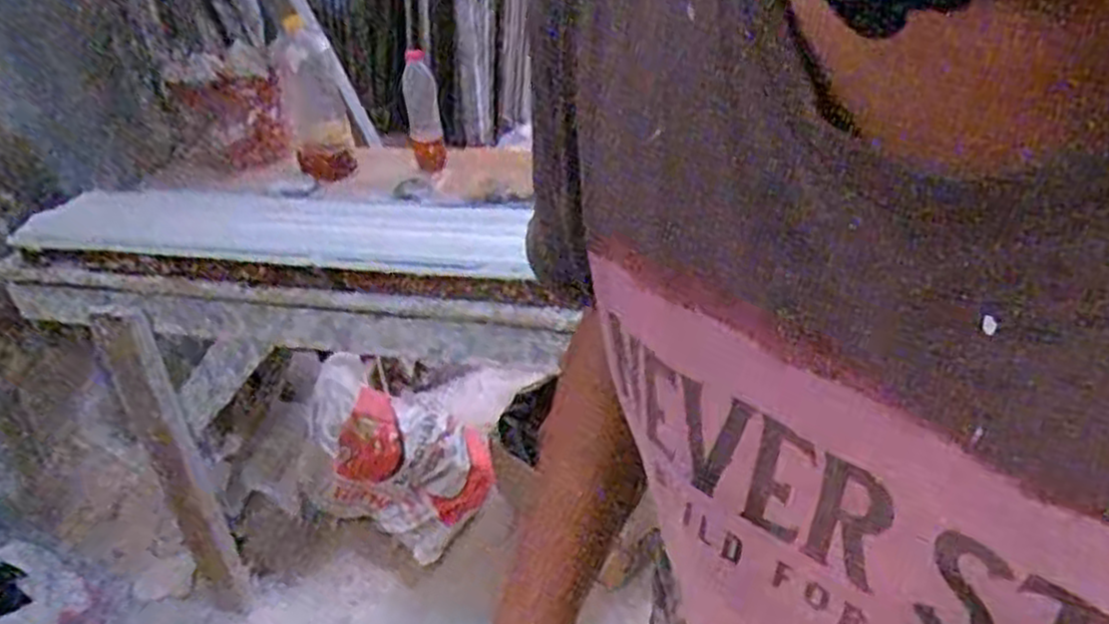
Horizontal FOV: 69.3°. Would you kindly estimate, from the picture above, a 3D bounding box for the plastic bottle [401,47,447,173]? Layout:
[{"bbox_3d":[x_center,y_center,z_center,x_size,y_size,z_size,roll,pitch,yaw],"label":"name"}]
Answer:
[{"bbox_3d":[-0.262,-0.391,1.589,0.067,0.239,0.074,-10,-2,-5],"label":"plastic bottle"}]

